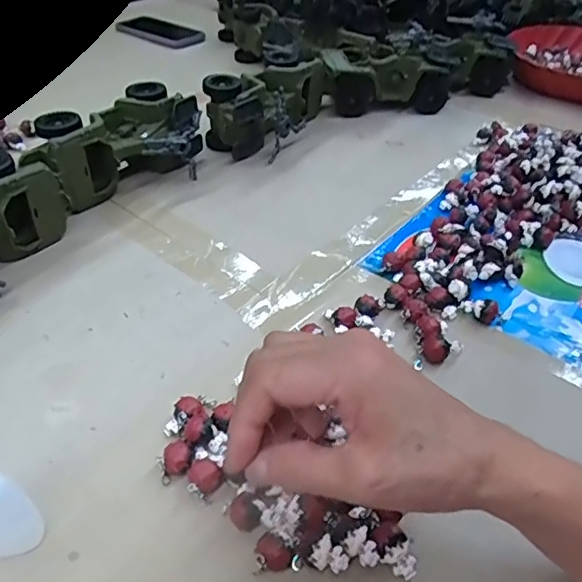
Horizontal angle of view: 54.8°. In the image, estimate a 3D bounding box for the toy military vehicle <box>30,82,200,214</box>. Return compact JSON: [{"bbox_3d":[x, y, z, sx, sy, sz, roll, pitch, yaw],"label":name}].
[{"bbox_3d":[-0.174,-0.160,0.595,0.181,0.093,0.090,-29,50,-31],"label":"toy military vehicle"}]

